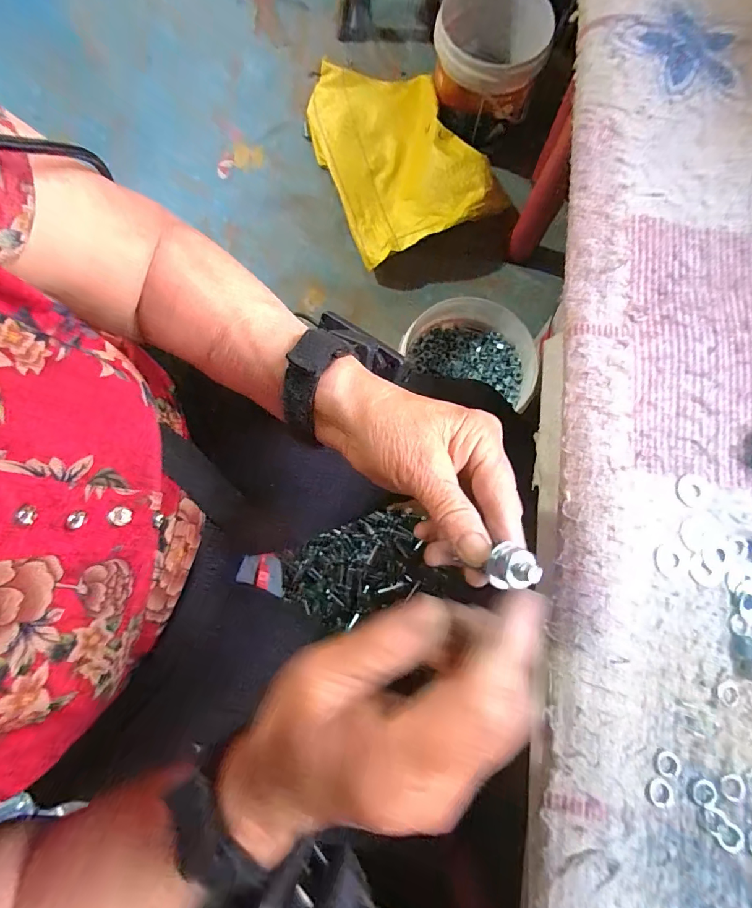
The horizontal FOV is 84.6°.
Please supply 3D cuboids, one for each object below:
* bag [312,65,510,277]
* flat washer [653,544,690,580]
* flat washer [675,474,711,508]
[{"bbox_3d":[0.026,-0.640,0.850,0.278,0.096,0.488,-22,77,-3],"label":"bag"},{"bbox_3d":[0.193,0.070,0.268,0.024,0.004,0.022,-1,77,2],"label":"flat washer"},{"bbox_3d":[0.216,0.025,0.281,0.025,0.004,0.023,0,77,2],"label":"flat washer"}]

